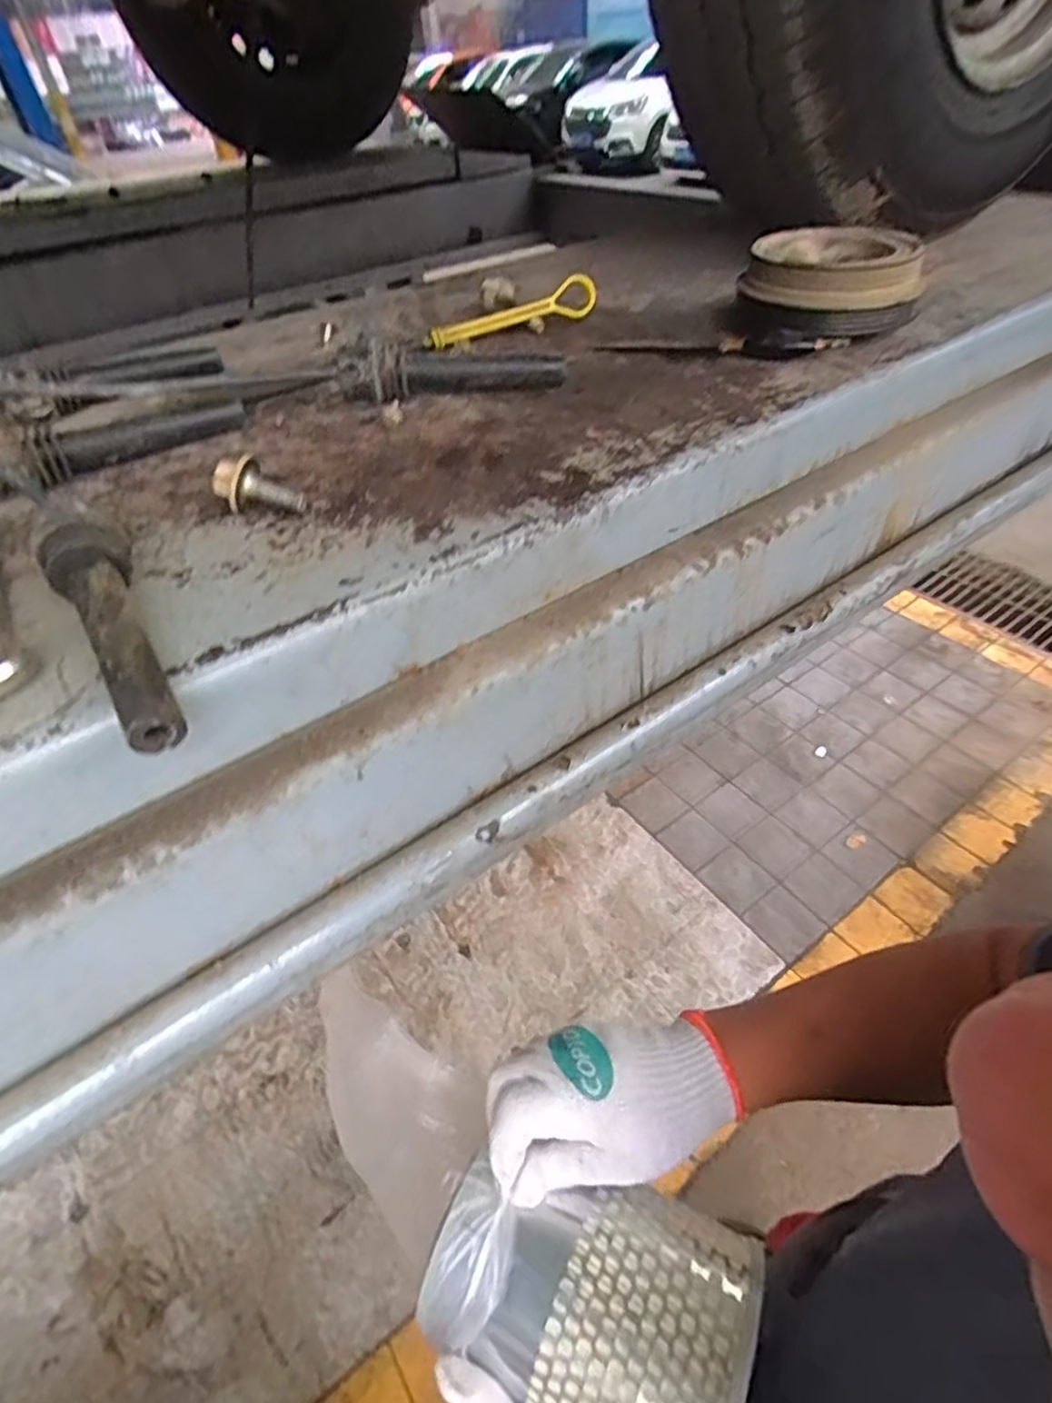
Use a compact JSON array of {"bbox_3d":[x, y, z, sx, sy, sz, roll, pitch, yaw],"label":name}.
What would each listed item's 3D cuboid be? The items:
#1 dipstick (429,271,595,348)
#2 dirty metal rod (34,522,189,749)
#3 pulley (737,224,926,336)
[{"bbox_3d":[-0.009,-0.310,0.528,0.139,0.036,0.015,-17,46,-12],"label":"dipstick"},{"bbox_3d":[-0.163,-0.029,0.265,0.029,0.032,0.120,-29,49,-22],"label":"dirty metal rod"},{"bbox_3d":[0.218,-0.297,0.481,0.116,0.055,0.116,12,47,16],"label":"pulley"}]

